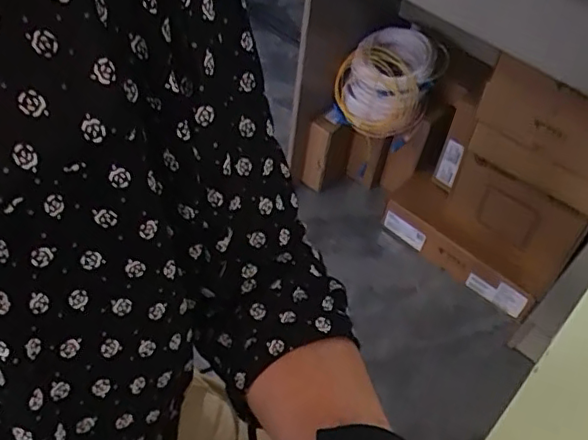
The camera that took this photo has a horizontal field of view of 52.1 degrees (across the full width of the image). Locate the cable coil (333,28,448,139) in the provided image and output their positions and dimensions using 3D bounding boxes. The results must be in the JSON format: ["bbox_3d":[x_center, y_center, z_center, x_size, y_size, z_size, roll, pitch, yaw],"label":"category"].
[{"bbox_3d":[0.202,-0.304,1.300,0.198,0.144,0.198,3,51,-4],"label":"cable coil"}]

